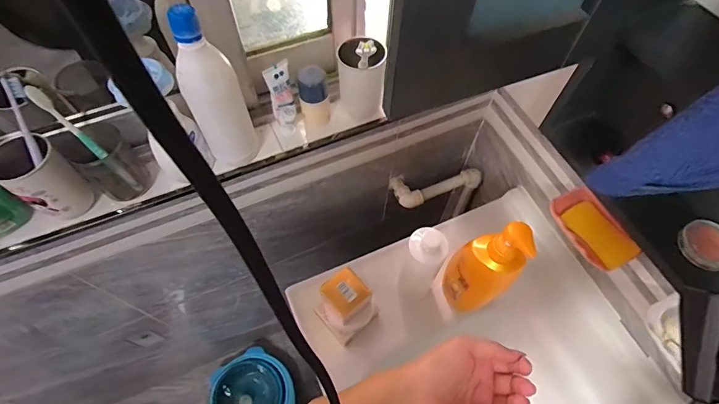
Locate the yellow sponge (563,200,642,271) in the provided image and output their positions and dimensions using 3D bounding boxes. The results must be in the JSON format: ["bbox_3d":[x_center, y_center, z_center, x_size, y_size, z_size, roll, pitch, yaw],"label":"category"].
[{"bbox_3d":[0.362,0.049,0.602,0.048,0.028,0.104,-39,65,8],"label":"yellow sponge"}]

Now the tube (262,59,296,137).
[{"bbox_3d":[-0.120,-0.156,0.620,0.035,0.137,0.025,-15,62,-9],"label":"tube"}]

